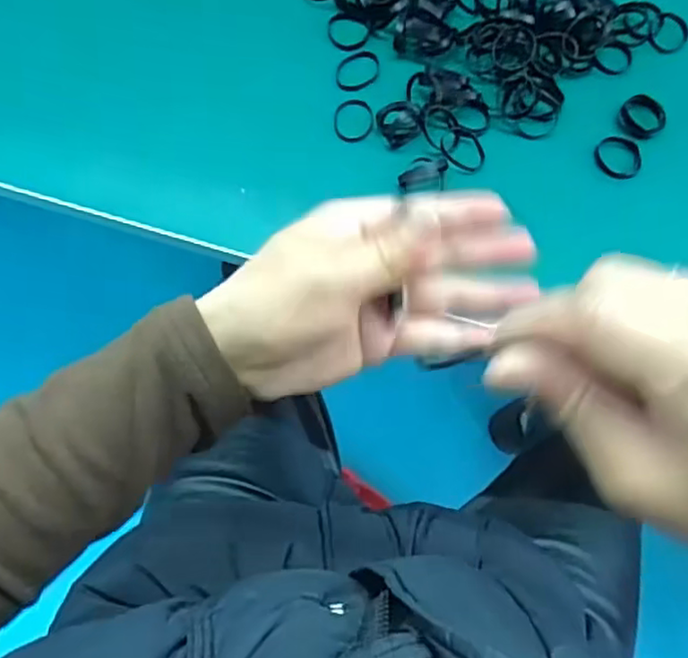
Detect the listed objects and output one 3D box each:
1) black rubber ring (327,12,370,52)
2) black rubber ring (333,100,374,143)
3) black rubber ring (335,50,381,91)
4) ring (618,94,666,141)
[{"bbox_3d":[0.003,-0.187,0.417,0.026,0.004,0.025,0,85,1],"label":"black rubber ring"},{"bbox_3d":[0.006,-0.126,0.404,0.023,0.005,0.029,-1,72,-3],"label":"black rubber ring"},{"bbox_3d":[0.008,-0.161,0.413,0.030,0.004,0.024,-30,76,-11],"label":"black rubber ring"},{"bbox_3d":[0.181,-0.128,0.402,0.027,0.011,0.023,37,75,9],"label":"ring"}]

